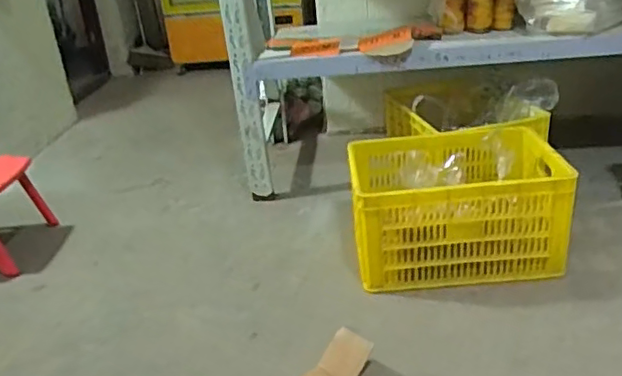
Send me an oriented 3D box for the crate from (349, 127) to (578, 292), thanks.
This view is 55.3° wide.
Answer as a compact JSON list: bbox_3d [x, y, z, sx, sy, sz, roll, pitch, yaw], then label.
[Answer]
[{"bbox_3d":[0.387,0.052,1.591,0.552,0.305,0.337,-6,25,1],"label":"crate"}]

